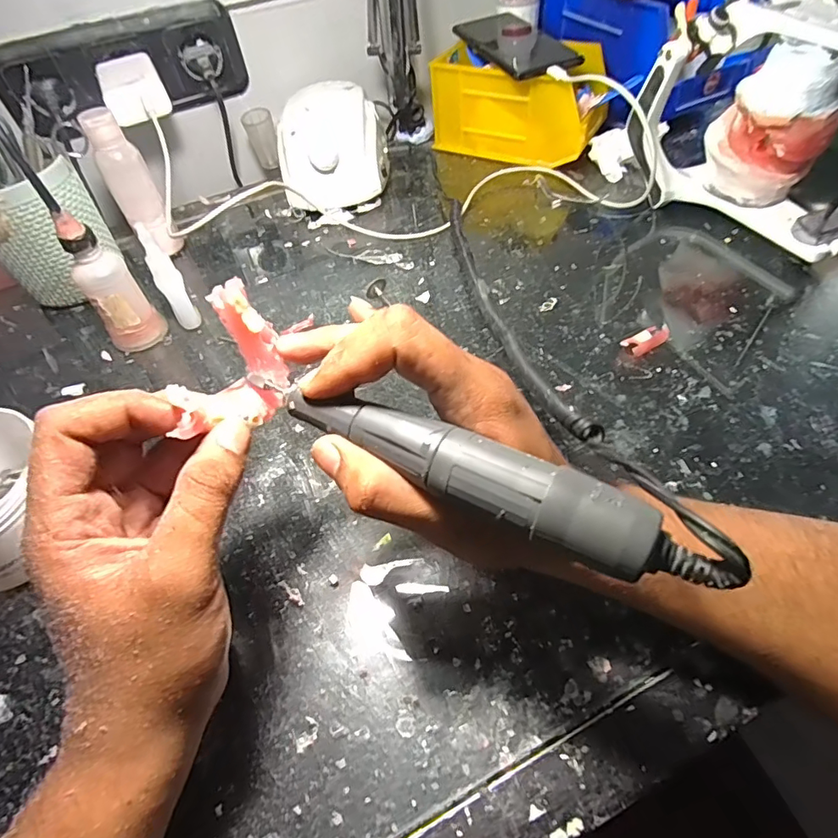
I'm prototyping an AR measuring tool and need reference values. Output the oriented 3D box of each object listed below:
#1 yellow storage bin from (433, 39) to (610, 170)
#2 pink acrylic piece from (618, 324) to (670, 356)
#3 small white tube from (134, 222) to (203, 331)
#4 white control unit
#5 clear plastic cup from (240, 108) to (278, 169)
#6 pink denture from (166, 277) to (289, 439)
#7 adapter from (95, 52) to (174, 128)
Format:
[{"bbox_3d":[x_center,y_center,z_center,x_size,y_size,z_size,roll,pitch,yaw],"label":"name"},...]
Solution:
[{"bbox_3d":[0.110,-0.344,0.549,0.168,0.088,0.098,23,58,21],"label":"yellow storage bin"},{"bbox_3d":[0.167,-0.057,0.372,0.039,0.013,0.013,-25,54,-14],"label":"pink acrylic piece"},{"bbox_3d":[-0.199,-0.110,0.400,0.019,0.085,0.023,-25,54,-14],"label":"small white tube"},{"bbox_3d":[-0.087,-0.280,0.524,0.105,0.080,0.127,-9,52,-2],"label":"white control unit"},{"bbox_3d":[-0.166,-0.298,0.540,0.030,0.053,0.025,-17,53,-8],"label":"clear plastic cup"},{"bbox_3d":[-0.080,-0.018,0.207,0.021,0.051,0.060,27,60,24],"label":"pink denture"},{"bbox_3d":[-0.262,-0.303,0.464,0.052,0.033,0.072,-24,54,-13],"label":"adapter"}]

